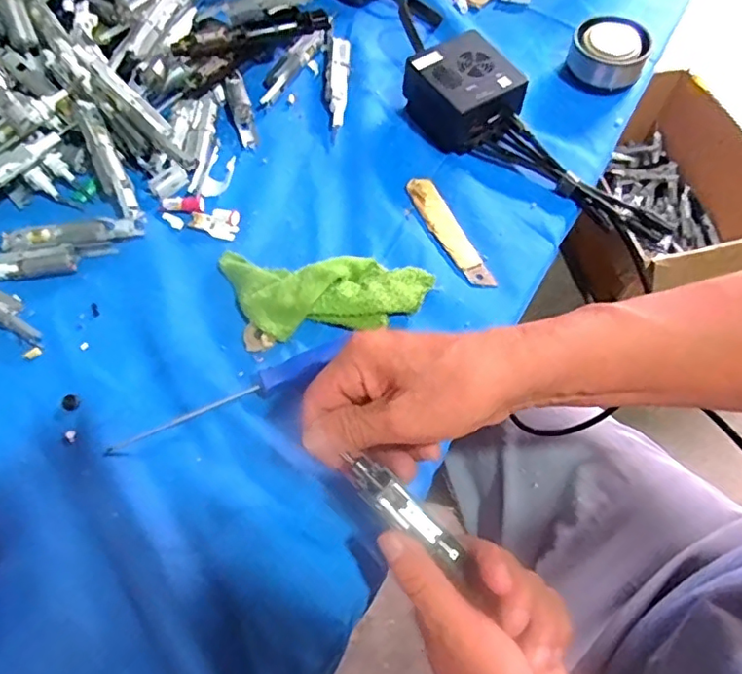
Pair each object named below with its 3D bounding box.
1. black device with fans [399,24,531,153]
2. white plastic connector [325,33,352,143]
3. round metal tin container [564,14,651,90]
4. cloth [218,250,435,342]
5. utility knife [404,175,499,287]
[{"bbox_3d":[0.077,-0.206,0.479,0.073,0.050,0.083,-29,67,-14],"label":"black device with fans"},{"bbox_3d":[-0.029,-0.229,0.509,0.023,0.015,0.122,-1,63,-1],"label":"white plastic connector"},{"bbox_3d":[0.214,-0.256,0.514,0.064,0.039,0.063,0,63,0],"label":"round metal tin container"},{"bbox_3d":[-0.034,-0.031,0.409,0.151,0.019,0.065,3,63,1],"label":"cloth"},{"bbox_3d":[0.060,-0.083,0.442,0.022,0.005,0.110,-24,66,-12],"label":"utility knife"}]

